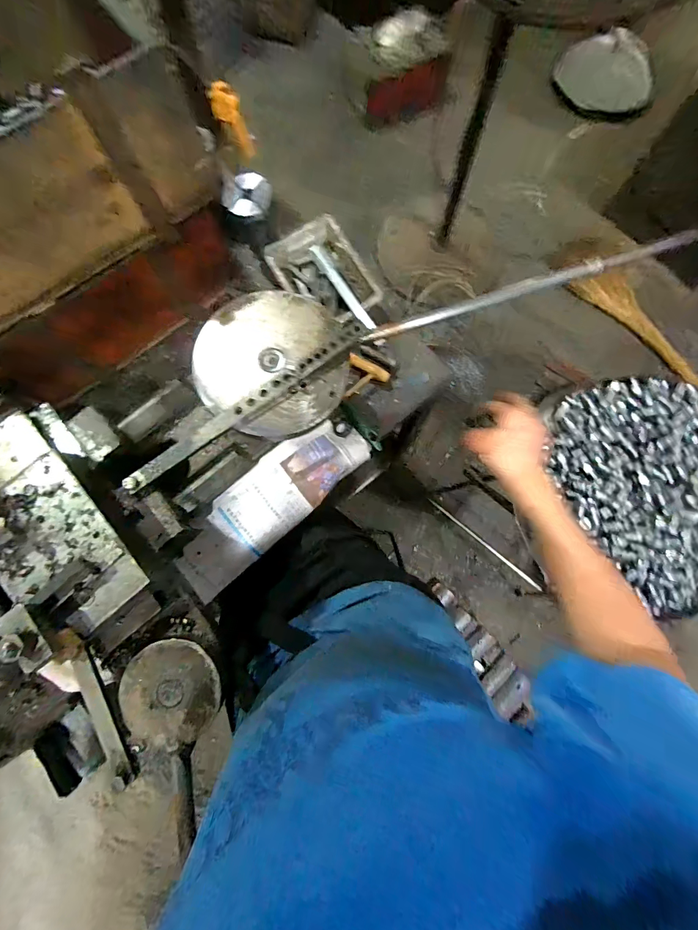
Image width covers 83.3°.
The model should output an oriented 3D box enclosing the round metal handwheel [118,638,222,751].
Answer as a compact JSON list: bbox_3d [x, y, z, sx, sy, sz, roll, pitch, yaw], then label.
[{"bbox_3d":[-0.177,0.225,0.387,0.096,0.013,0.097,0,79,1],"label":"round metal handwheel"}]

